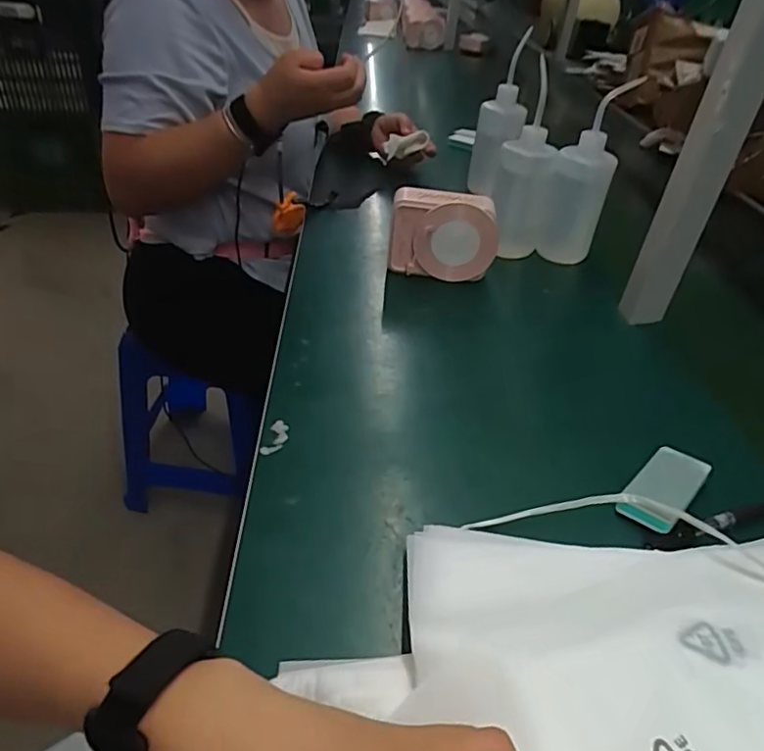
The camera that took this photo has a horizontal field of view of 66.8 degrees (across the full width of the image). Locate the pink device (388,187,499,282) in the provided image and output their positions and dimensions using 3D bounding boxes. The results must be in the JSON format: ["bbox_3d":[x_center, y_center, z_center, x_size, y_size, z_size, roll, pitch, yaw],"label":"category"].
[{"bbox_3d":[0.077,-0.175,0.729,0.133,0.096,0.046,10,37,6],"label":"pink device"}]

